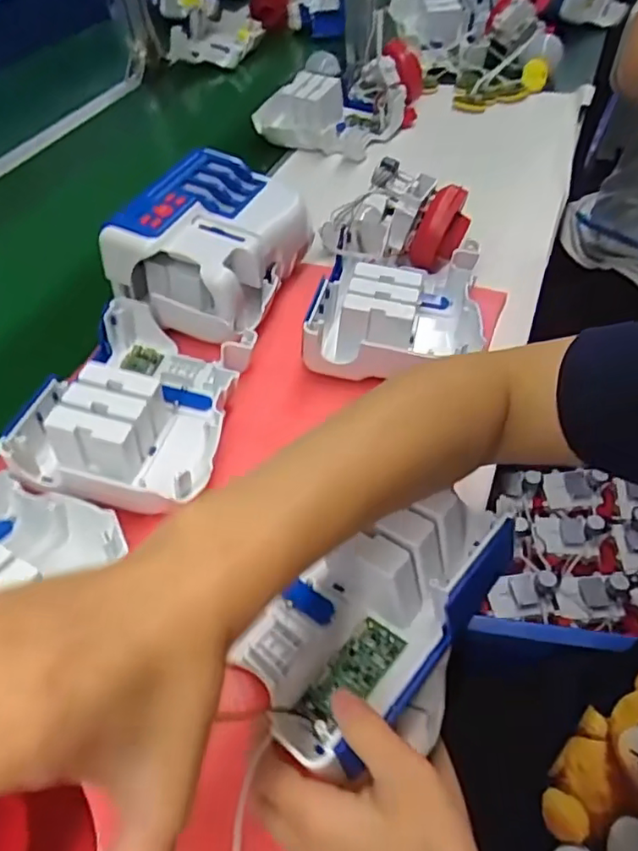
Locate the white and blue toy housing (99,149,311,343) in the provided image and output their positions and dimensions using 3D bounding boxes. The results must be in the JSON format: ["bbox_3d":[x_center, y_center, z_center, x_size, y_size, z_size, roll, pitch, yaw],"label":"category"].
[{"bbox_3d":[-0.096,-0.179,0.562,0.130,0.104,0.174,13,51,18],"label":"white and blue toy housing"}]

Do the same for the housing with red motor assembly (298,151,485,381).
[{"bbox_3d":[0.074,-0.147,0.533,0.142,0.083,0.226,5,49,11],"label":"housing with red motor assembly"}]

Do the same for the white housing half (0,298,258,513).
[{"bbox_3d":[-0.141,-0.025,0.461,0.140,0.061,0.189,7,49,13],"label":"white housing half"}]

